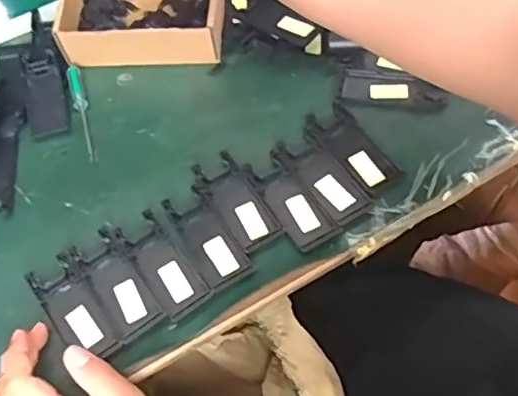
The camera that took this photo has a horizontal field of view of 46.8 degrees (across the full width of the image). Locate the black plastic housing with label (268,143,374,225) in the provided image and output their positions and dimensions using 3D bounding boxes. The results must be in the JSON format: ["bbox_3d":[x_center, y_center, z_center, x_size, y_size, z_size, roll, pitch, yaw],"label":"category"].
[{"bbox_3d":[0.054,-0.019,0.529,0.039,0.007,0.098,-35,61,-16],"label":"black plastic housing with label"}]

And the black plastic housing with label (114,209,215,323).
[{"bbox_3d":[-0.080,0.054,0.494,0.038,0.009,0.100,-34,61,-16],"label":"black plastic housing with label"}]

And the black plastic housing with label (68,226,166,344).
[{"bbox_3d":[-0.116,0.069,0.490,0.039,0.007,0.099,-32,60,-14],"label":"black plastic housing with label"}]

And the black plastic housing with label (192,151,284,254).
[{"bbox_3d":[-0.019,0.002,0.522,0.037,0.006,0.100,-28,59,-12],"label":"black plastic housing with label"}]

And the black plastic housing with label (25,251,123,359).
[{"bbox_3d":[-0.146,0.090,0.481,0.041,0.012,0.102,-40,61,-18],"label":"black plastic housing with label"}]

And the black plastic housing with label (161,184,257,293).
[{"bbox_3d":[-0.044,0.032,0.502,0.038,0.012,0.100,-29,60,-13],"label":"black plastic housing with label"}]

